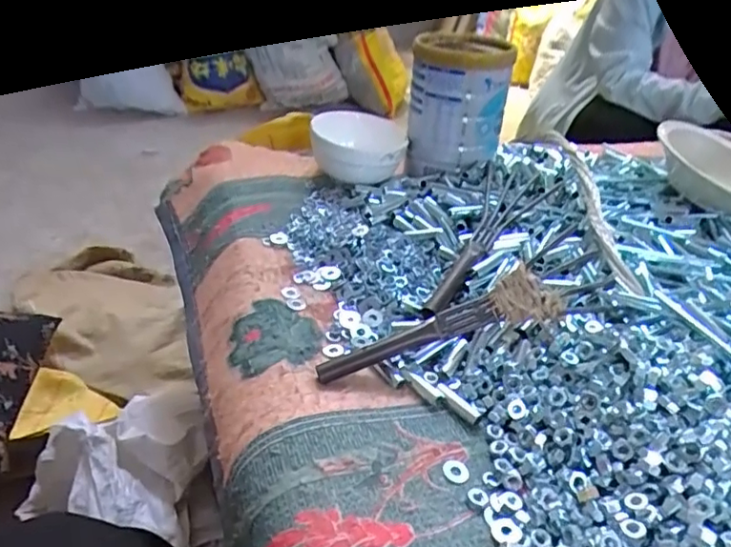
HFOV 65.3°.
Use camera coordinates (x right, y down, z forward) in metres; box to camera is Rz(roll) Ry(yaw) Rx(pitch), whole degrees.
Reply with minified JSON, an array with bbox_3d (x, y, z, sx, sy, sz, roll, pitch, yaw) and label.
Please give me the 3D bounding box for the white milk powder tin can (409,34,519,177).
[{"bbox_3d":[0.122,-0.231,0.771,0.125,0.150,0.148,11,35,6],"label":"white milk powder tin can"}]

